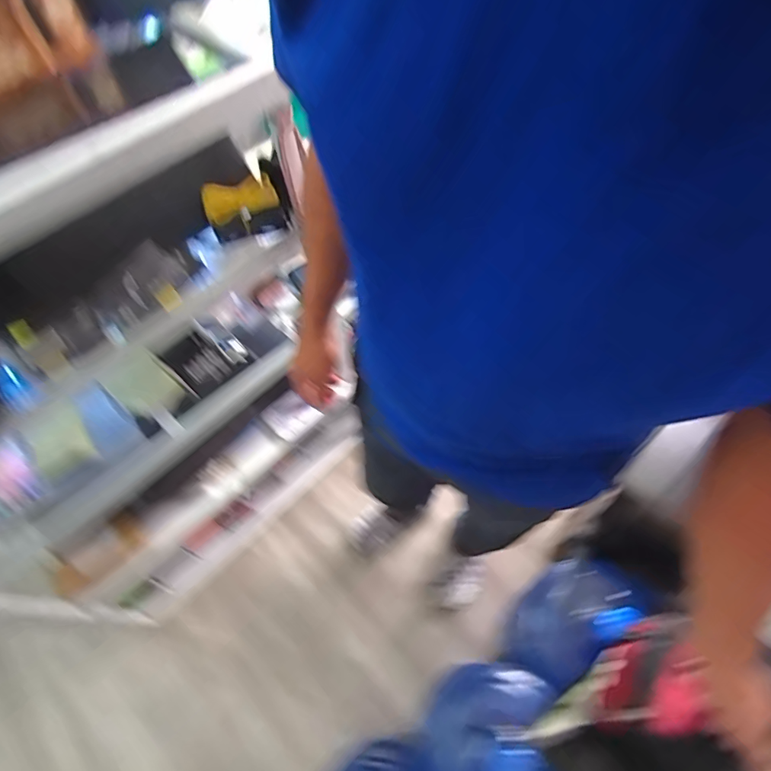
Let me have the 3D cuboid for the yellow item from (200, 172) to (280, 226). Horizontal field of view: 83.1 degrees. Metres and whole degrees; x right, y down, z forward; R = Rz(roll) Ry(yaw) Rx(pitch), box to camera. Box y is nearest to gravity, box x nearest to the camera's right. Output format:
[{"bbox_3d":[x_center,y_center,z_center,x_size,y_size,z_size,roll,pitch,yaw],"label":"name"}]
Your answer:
[{"bbox_3d":[-0.239,-0.311,0.705,0.115,0.057,0.037,-23,60,-9],"label":"yellow item"}]

